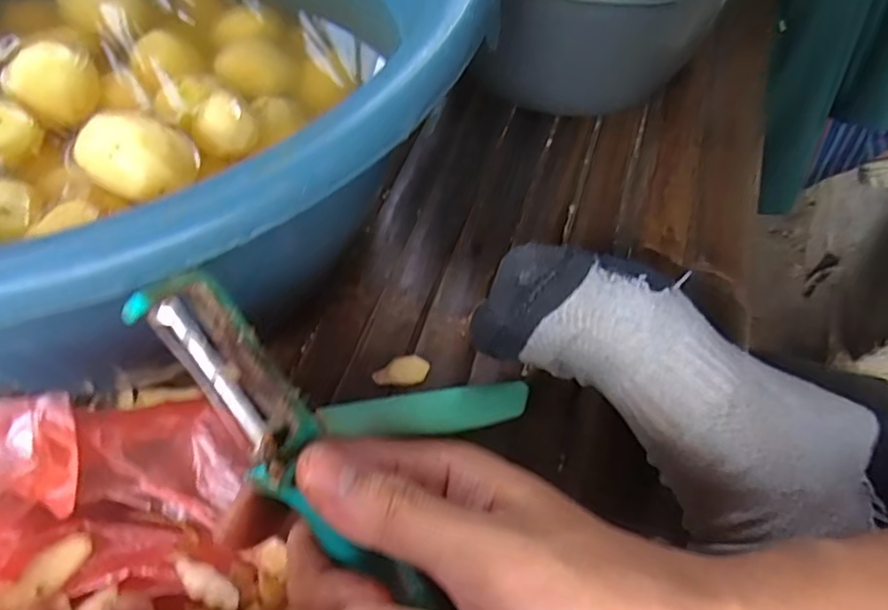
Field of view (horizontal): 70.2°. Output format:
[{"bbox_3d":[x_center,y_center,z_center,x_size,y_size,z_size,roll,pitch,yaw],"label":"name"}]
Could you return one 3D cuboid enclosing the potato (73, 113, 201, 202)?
[{"bbox_3d":[-0.138,-0.064,0.279,0.050,0.028,0.030,-4,59,-6],"label":"potato"}]

